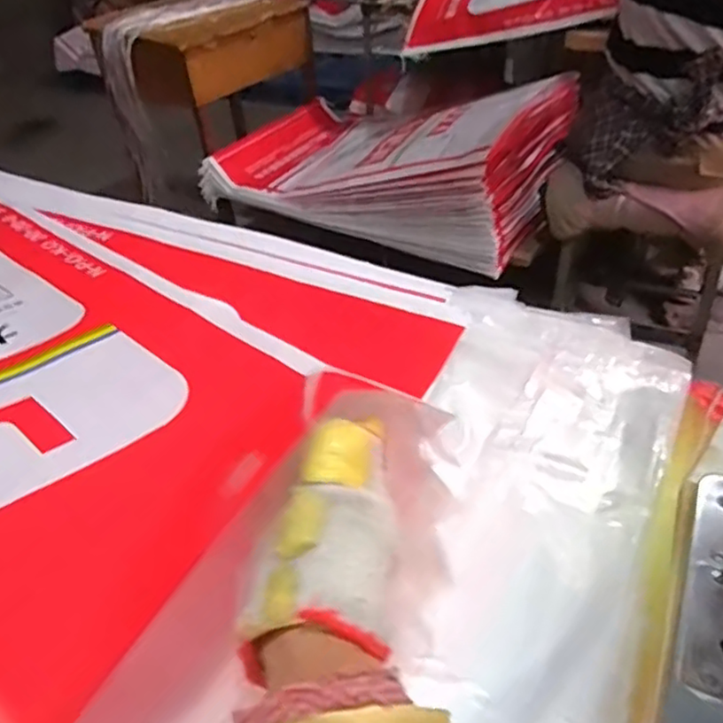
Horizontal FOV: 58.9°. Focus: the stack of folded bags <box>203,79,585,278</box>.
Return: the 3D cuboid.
[{"bbox_3d":[0.050,-0.626,1.849,1.002,0.285,0.577,20,46,28],"label":"stack of folded bags"}]

